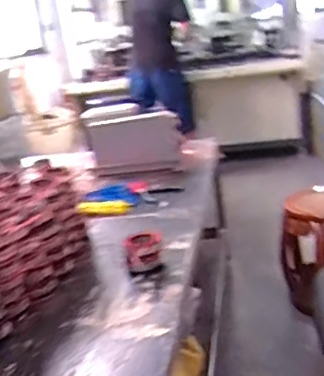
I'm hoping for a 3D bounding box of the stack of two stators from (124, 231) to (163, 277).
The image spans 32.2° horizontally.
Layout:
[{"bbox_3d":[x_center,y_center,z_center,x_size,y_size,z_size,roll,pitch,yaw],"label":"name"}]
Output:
[{"bbox_3d":[-0.043,0.141,1.222,0.084,0.065,0.093,-10,16,-10],"label":"stack of two stators"}]

